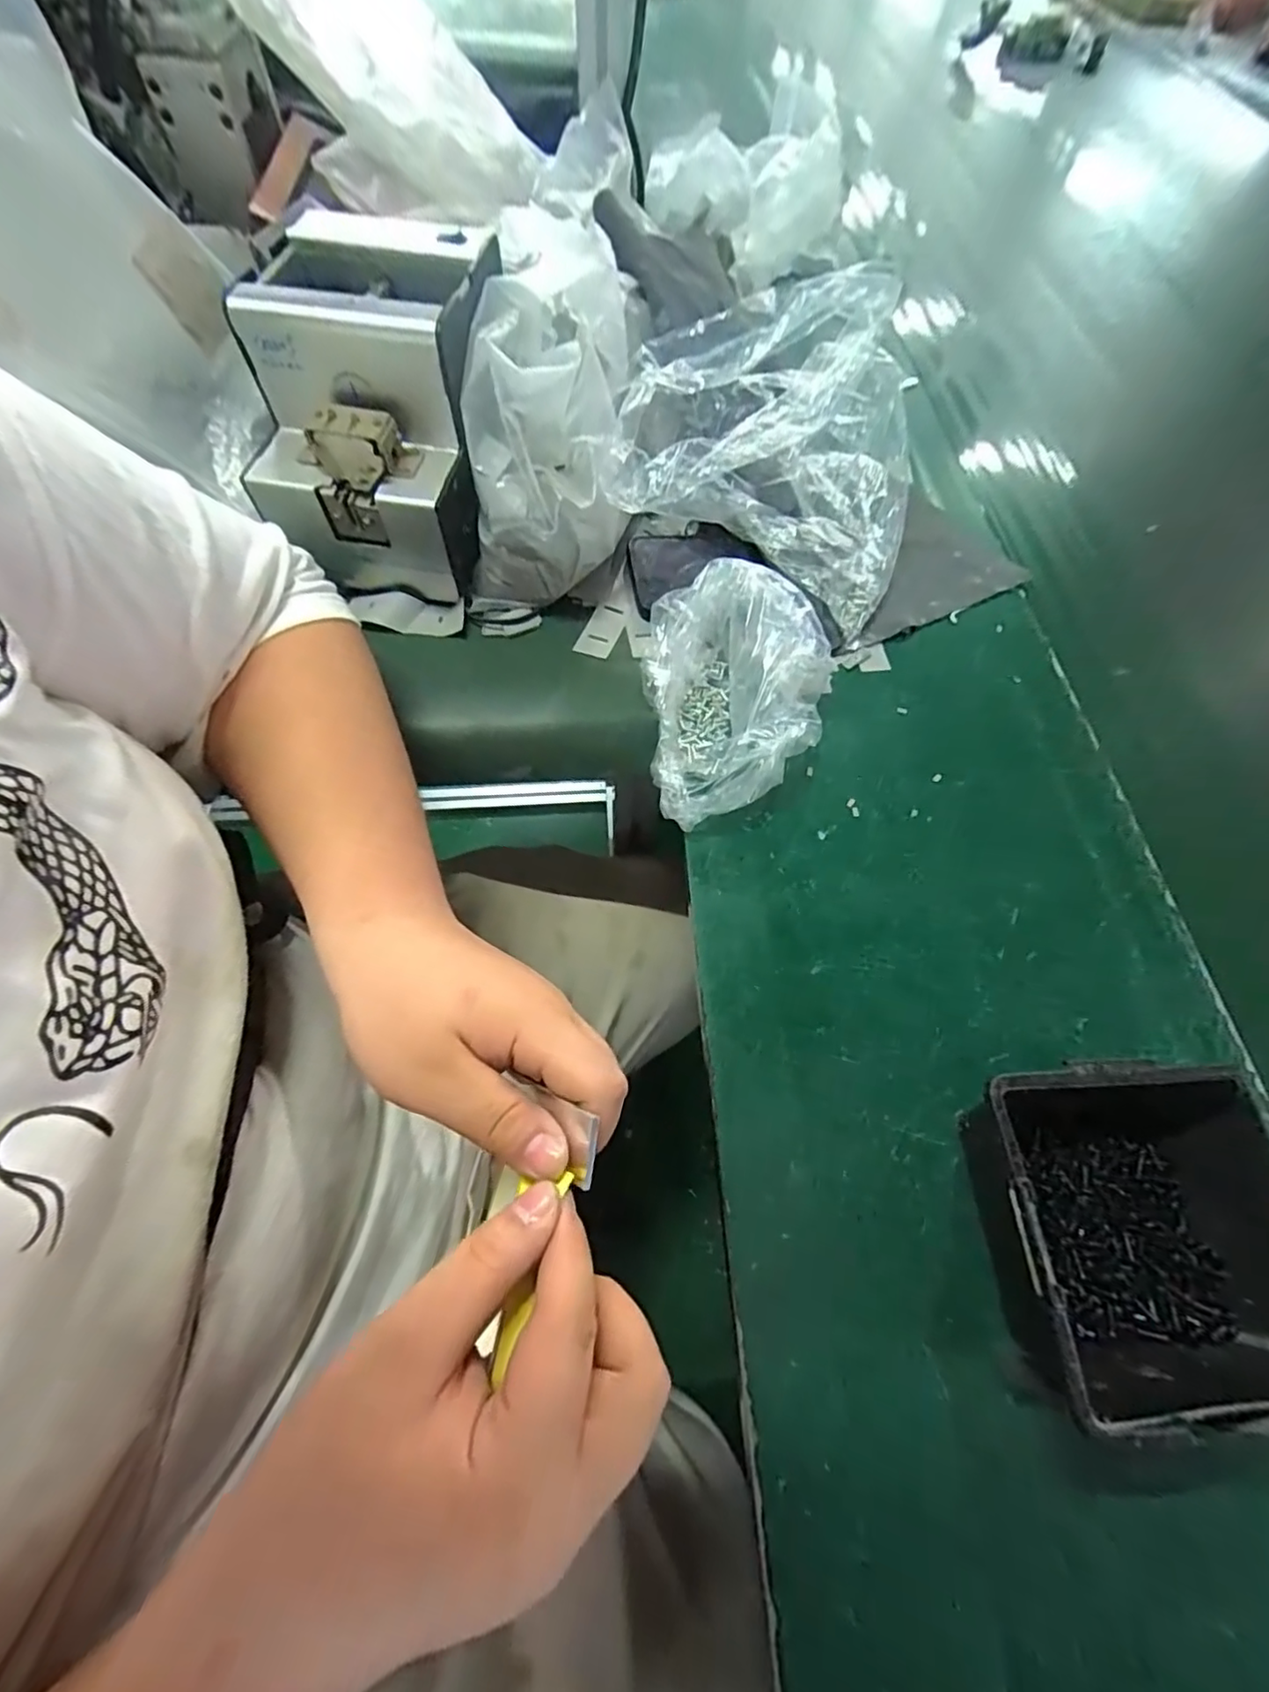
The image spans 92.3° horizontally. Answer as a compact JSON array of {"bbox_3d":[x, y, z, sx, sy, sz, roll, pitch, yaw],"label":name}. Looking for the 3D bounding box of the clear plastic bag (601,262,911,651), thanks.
[{"bbox_3d":[0.106,-0.289,0.431,0.207,0.146,0.219,14,65,5],"label":"clear plastic bag"}]

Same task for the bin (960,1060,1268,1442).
[{"bbox_3d":[0.213,0.160,0.261,0.134,0.065,0.120,0,64,-2],"label":"bin"}]

